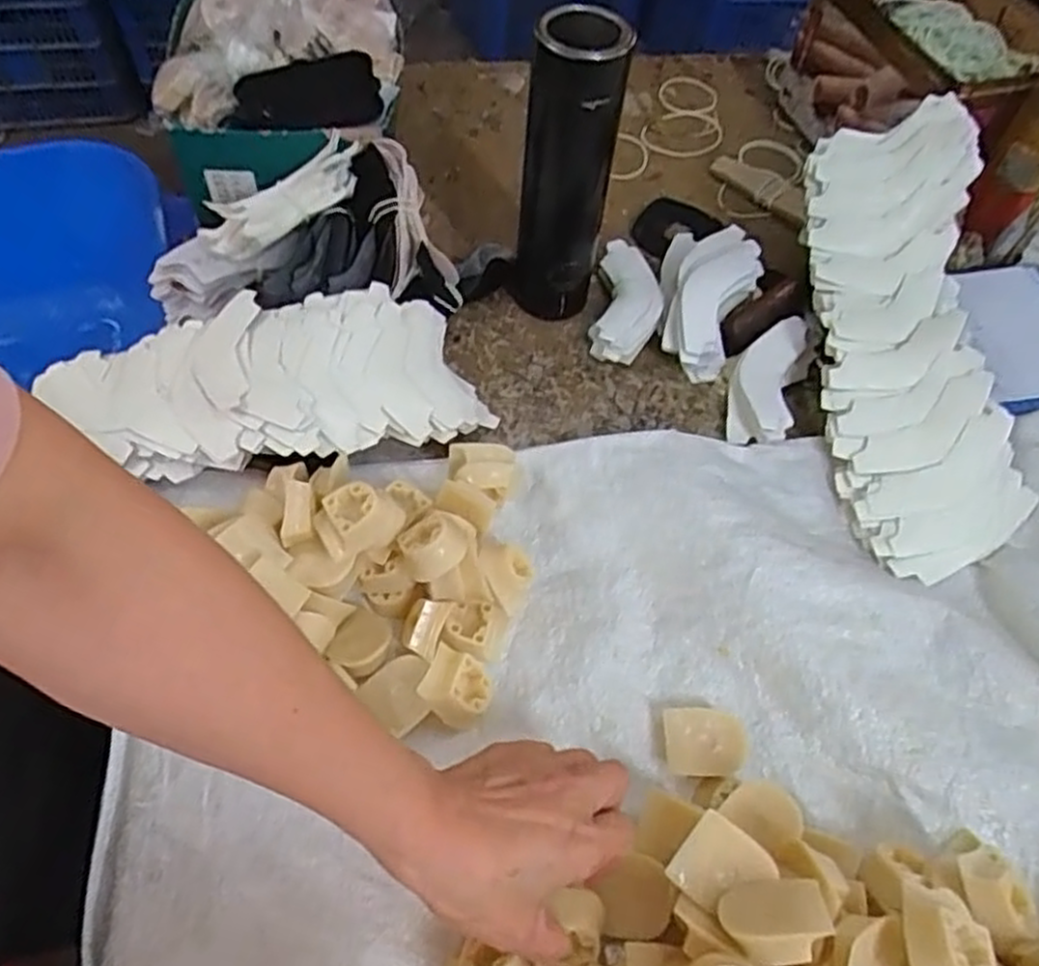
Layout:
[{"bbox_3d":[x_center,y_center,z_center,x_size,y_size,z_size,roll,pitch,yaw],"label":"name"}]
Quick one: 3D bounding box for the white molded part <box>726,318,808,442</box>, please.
[{"bbox_3d":[0.193,-0.081,0.608,0.048,0.019,0.123,16,57,6],"label":"white molded part"}]

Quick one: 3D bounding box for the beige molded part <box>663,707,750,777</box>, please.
[{"bbox_3d":[0.109,0.153,0.453,0.045,0.020,0.038,6,57,0],"label":"beige molded part"}]

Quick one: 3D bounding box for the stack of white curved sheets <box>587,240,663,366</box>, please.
[{"bbox_3d":[0.091,-0.152,0.648,0.053,0.032,0.126,10,57,2],"label":"stack of white curved sheets"}]

